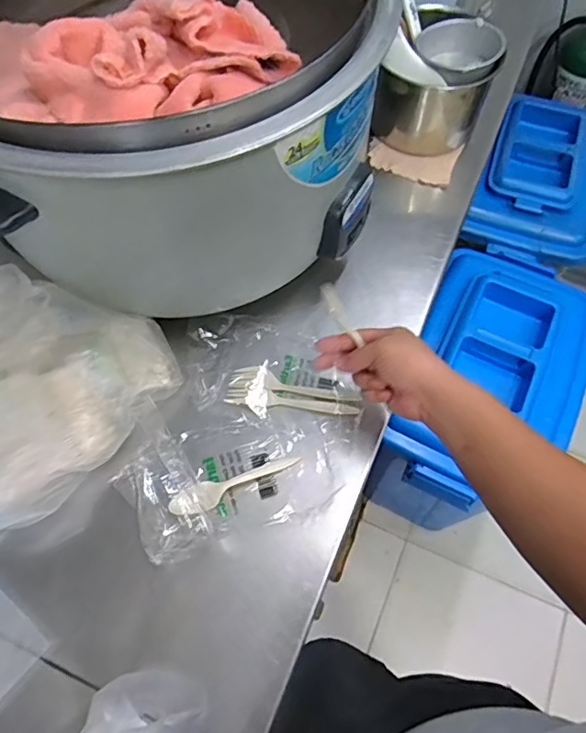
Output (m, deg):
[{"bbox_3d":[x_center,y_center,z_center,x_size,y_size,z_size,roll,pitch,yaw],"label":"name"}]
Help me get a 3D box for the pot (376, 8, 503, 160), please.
[{"bbox_3d":[0.196,-0.386,0.723,0.137,0.126,0.129,0,63,0],"label":"pot"}]

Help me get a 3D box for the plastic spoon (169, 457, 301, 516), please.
[{"bbox_3d":[-0.057,0.122,0.535,0.135,0.018,0.028,-19,64,-9],"label":"plastic spoon"}]

